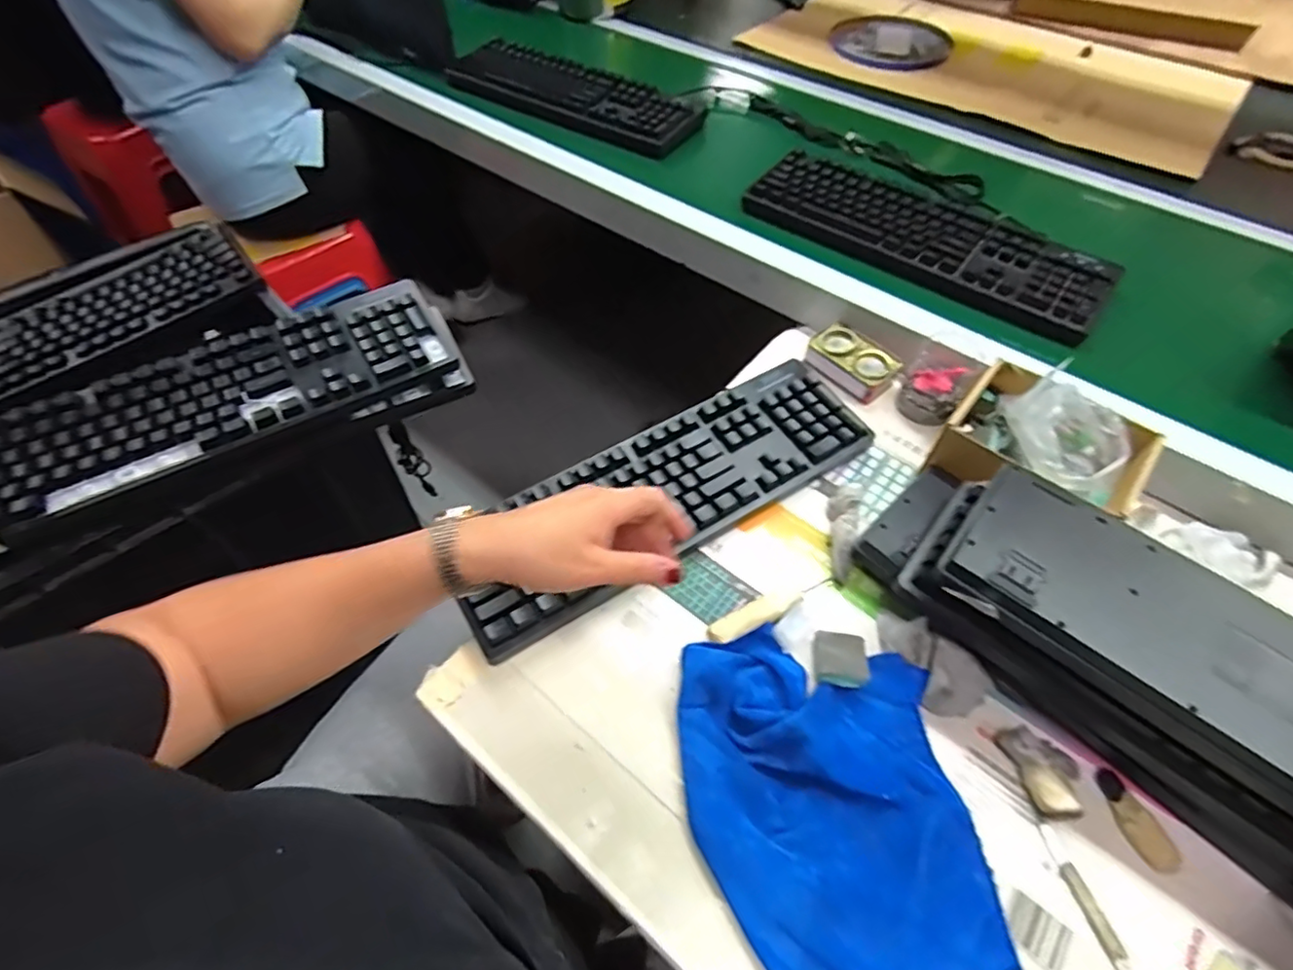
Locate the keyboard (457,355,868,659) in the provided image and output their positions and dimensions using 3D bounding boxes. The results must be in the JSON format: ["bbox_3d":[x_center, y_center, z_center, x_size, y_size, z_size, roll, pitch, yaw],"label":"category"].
[{"bbox_3d":[0.020,0.005,0.590,0.433,0.029,0.147,-31,61,-19],"label":"keyboard"}]

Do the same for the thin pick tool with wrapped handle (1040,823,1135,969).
[{"bbox_3d":[0.305,0.288,0.414,0.016,0.012,0.094,-12,56,-9],"label":"thin pick tool with wrapped handle"}]

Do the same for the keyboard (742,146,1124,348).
[{"bbox_3d":[0.348,-0.316,0.751,0.429,0.039,0.140,33,61,20],"label":"keyboard"}]

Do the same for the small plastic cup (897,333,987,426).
[{"bbox_3d":[0.313,-0.108,0.641,0.059,0.089,0.056,0,55,0],"label":"small plastic cup"}]

